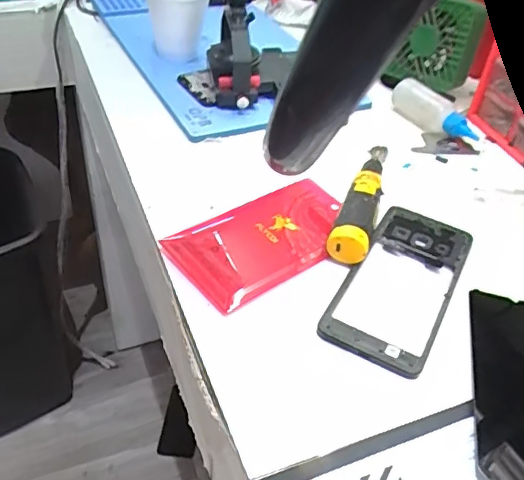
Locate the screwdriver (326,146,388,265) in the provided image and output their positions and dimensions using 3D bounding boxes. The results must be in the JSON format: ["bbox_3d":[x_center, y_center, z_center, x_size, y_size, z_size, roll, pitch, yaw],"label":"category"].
[{"bbox_3d":[0.091,-0.042,0.491,0.031,0.028,0.167,16,43,11],"label":"screwdriver"}]

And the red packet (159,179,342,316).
[{"bbox_3d":[0.006,-0.003,0.459,0.159,0.013,0.087,-26,56,-31],"label":"red packet"}]

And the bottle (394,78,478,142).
[{"bbox_3d":[0.184,-0.138,0.605,0.031,0.036,0.101,-18,47,-24],"label":"bottle"}]

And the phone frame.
[{"bbox_3d":[0.109,0.029,0.433,0.075,0.004,0.171,23,45,18],"label":"phone frame"}]

